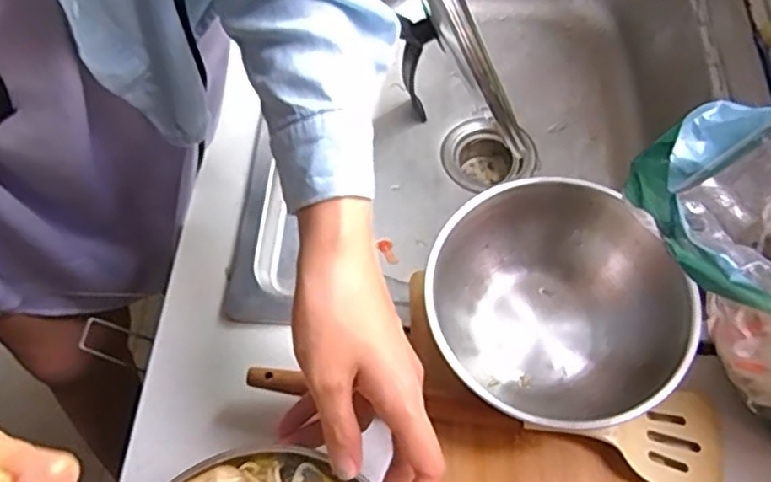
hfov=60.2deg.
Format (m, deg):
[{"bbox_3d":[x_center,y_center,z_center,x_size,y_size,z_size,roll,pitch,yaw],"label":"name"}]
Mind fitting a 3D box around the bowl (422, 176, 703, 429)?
[{"bbox_3d":[0.108,0.051,0.445,0.159,0.090,0.152,-1,60,1],"label":"bowl"}]

